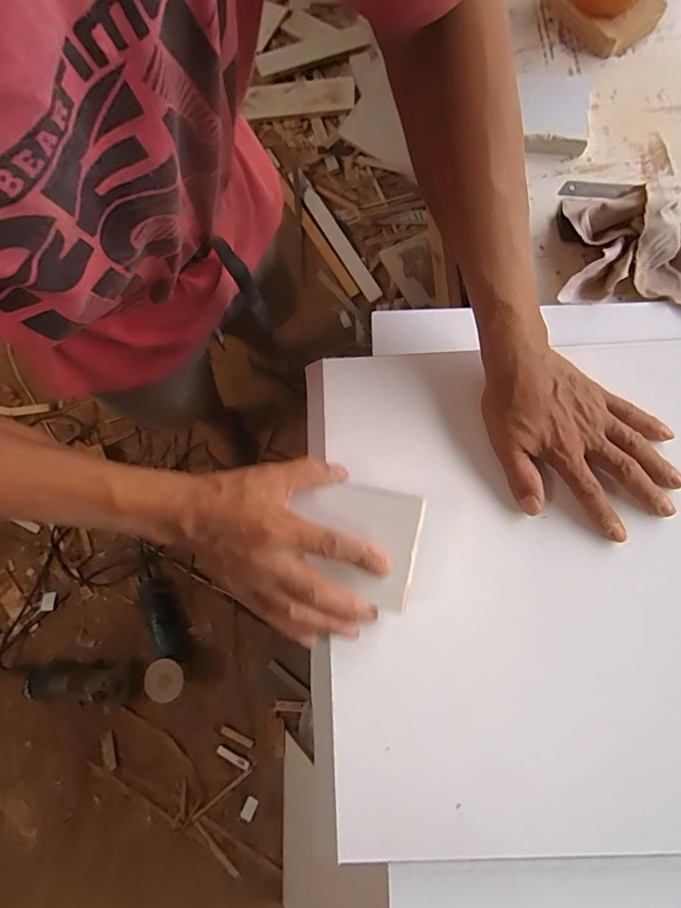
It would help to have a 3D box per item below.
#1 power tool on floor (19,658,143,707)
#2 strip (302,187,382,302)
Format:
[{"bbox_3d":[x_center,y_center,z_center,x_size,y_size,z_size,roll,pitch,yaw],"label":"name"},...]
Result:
[{"bbox_3d":[-0.589,0.525,1.084,0.252,0.094,0.092,0,76,1],"label":"power tool on floor"},{"bbox_3d":[-0.004,-0.595,1.347,0.045,0.021,0.410,-28,77,-5],"label":"strip"}]

